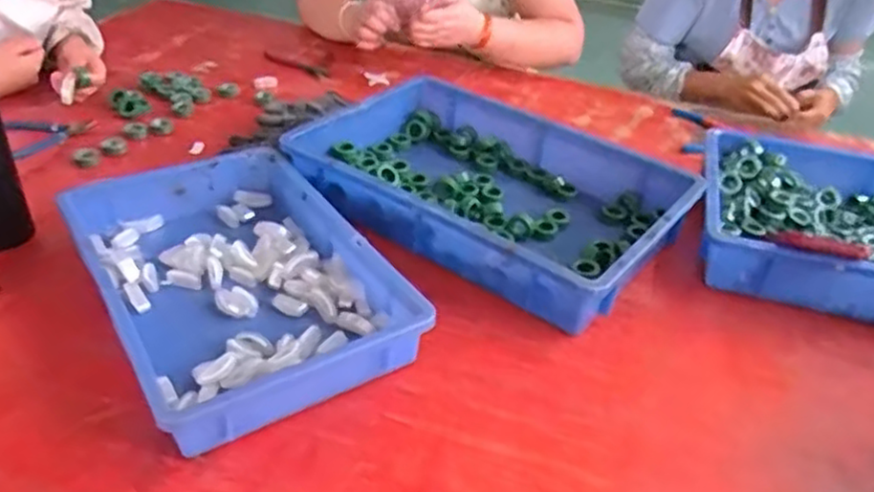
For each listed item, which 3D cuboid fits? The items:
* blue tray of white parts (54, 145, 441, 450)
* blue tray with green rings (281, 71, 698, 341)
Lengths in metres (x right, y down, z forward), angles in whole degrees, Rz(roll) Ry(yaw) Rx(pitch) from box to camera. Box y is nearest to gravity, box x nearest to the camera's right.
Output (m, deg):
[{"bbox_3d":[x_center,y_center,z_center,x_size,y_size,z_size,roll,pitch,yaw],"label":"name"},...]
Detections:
[{"bbox_3d":[-0.200,0.024,0.701,0.234,0.060,0.365,-17,41,-28],"label":"blue tray of white parts"},{"bbox_3d":[0.060,-0.075,0.859,0.440,0.070,0.307,29,42,31],"label":"blue tray with green rings"}]

